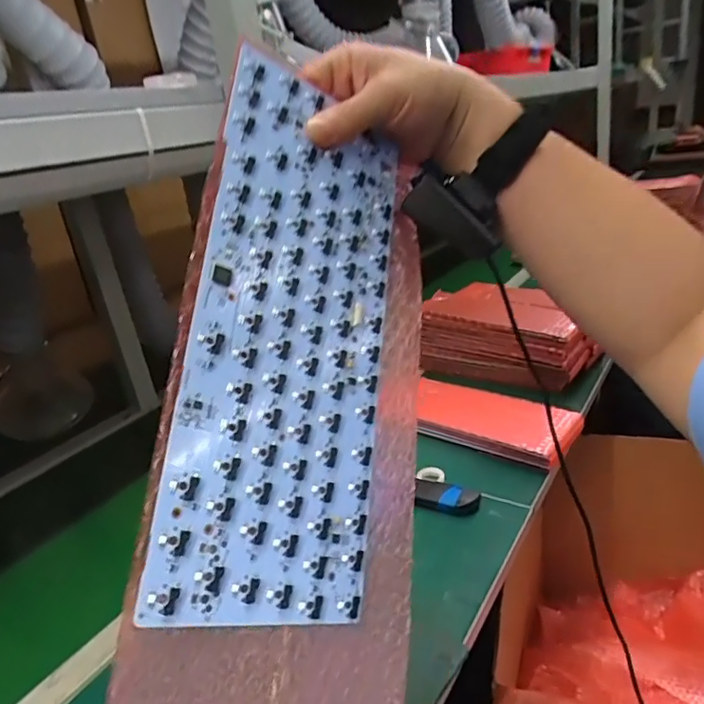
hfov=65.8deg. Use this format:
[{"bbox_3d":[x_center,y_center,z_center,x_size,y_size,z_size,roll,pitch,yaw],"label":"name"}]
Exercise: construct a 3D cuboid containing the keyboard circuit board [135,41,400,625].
[{"bbox_3d":[-0.030,-0.015,0.303,0.117,0.297,0.004,17,-21,-33],"label":"keyboard circuit board"}]

